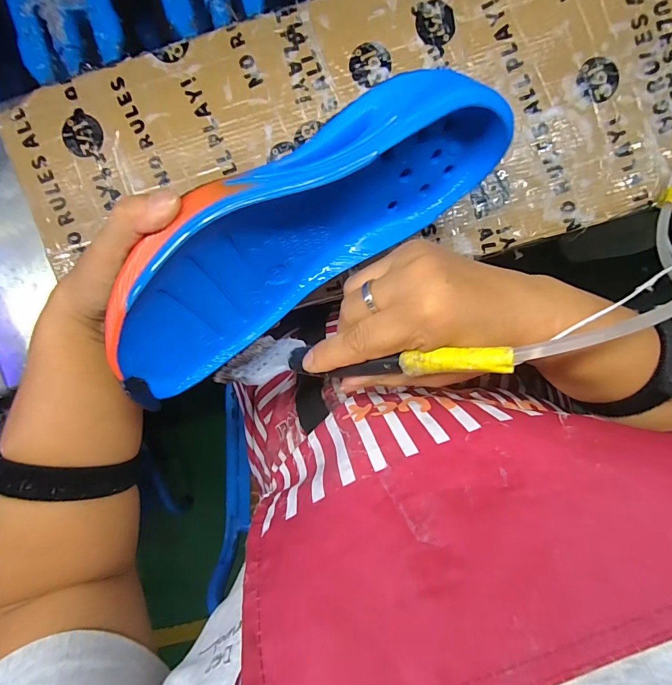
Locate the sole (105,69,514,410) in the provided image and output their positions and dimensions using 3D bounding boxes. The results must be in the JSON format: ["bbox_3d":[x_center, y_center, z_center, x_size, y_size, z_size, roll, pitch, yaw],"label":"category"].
[{"bbox_3d":[-0.021,-0.070,0.232,0.265,0.102,0.060,-34,58,1],"label":"sole"}]

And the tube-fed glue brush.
[{"bbox_3d":[0.001,0.011,0.211,0.178,0.027,0.024,-2,98,36],"label":"tube-fed glue brush"}]

